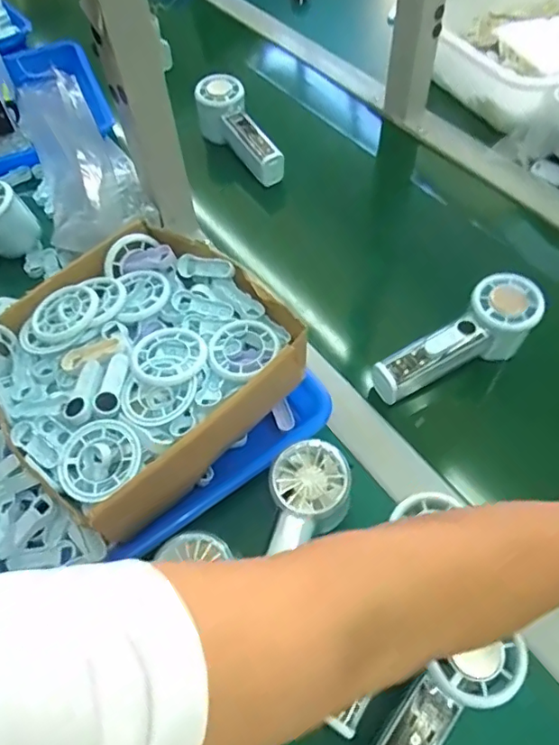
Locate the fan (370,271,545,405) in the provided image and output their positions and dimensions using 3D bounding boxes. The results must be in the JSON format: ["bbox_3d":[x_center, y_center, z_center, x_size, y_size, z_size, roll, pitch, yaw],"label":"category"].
[{"bbox_3d":[0.154,-0.023,0.459,0.152,0.059,0.050,-30,60,-15],"label":"fan"}]

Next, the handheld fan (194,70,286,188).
[{"bbox_3d":[-0.043,-0.284,0.639,0.053,0.062,0.147,-33,75,-17],"label":"handheld fan"}]

